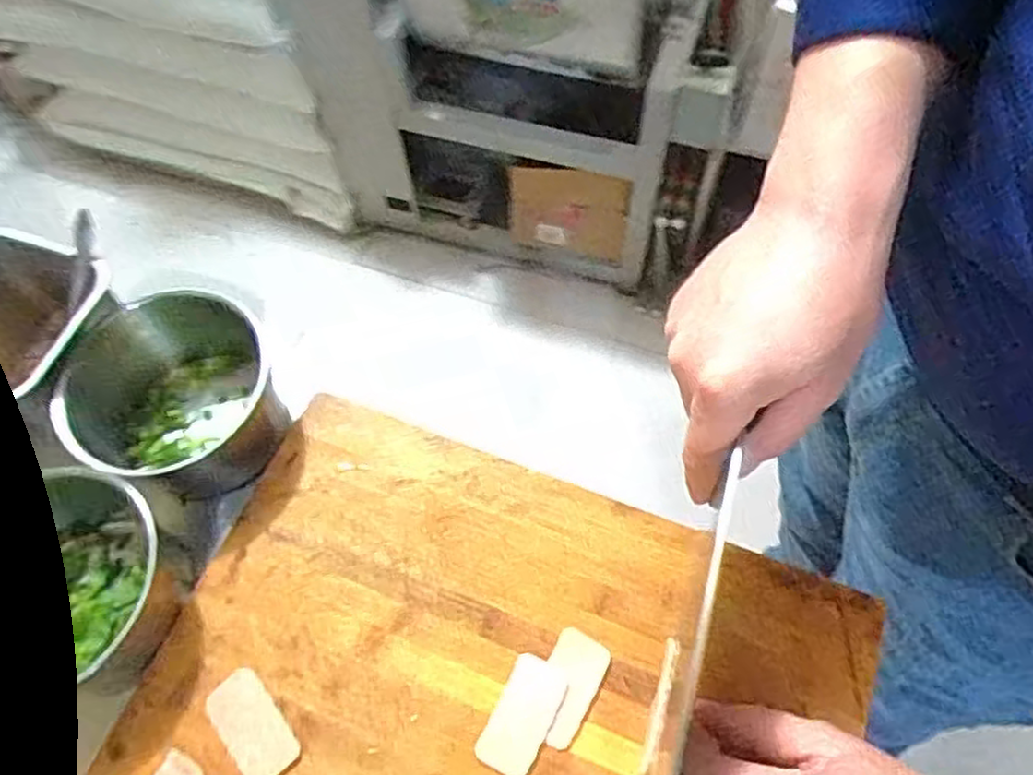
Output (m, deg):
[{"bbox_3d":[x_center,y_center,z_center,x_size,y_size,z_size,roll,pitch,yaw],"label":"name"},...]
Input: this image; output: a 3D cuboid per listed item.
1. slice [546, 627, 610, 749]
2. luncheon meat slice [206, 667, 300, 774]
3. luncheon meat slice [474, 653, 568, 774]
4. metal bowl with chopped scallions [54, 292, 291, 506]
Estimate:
[{"bbox_3d":[0.029,0.174,0.421,0.033,0.004,0.061,26,67,15],"label":"slice"},{"bbox_3d":[-0.152,0.193,0.415,0.032,0.004,0.063,-38,67,-16],"label":"luncheon meat slice"},{"bbox_3d":[0.004,0.187,0.415,0.033,0.004,0.064,22,66,13],"label":"luncheon meat slice"},{"bbox_3d":[-0.233,0.011,0.506,0.129,0.071,0.133,-22,64,-9],"label":"metal bowl with chopped scallions"}]

